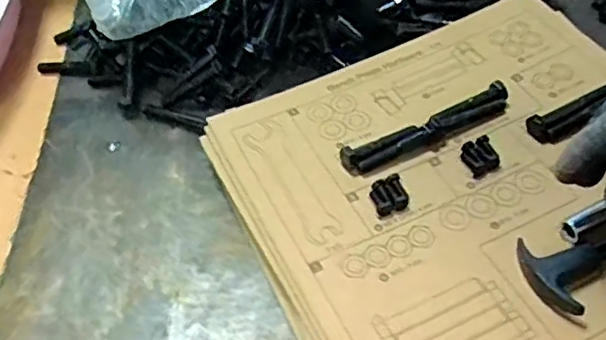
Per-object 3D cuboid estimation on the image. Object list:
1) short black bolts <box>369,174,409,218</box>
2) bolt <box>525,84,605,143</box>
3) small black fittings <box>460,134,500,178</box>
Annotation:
[{"bbox_3d":[0.057,0.017,0.425,0.023,0.006,0.028,-17,51,-8],"label":"short black bolts"},{"bbox_3d":[0.197,-0.042,0.452,0.083,0.016,0.021,-26,53,-15],"label":"bolt"},{"bbox_3d":[0.123,-0.010,0.440,0.022,0.007,0.027,-17,51,-9],"label":"small black fittings"}]

